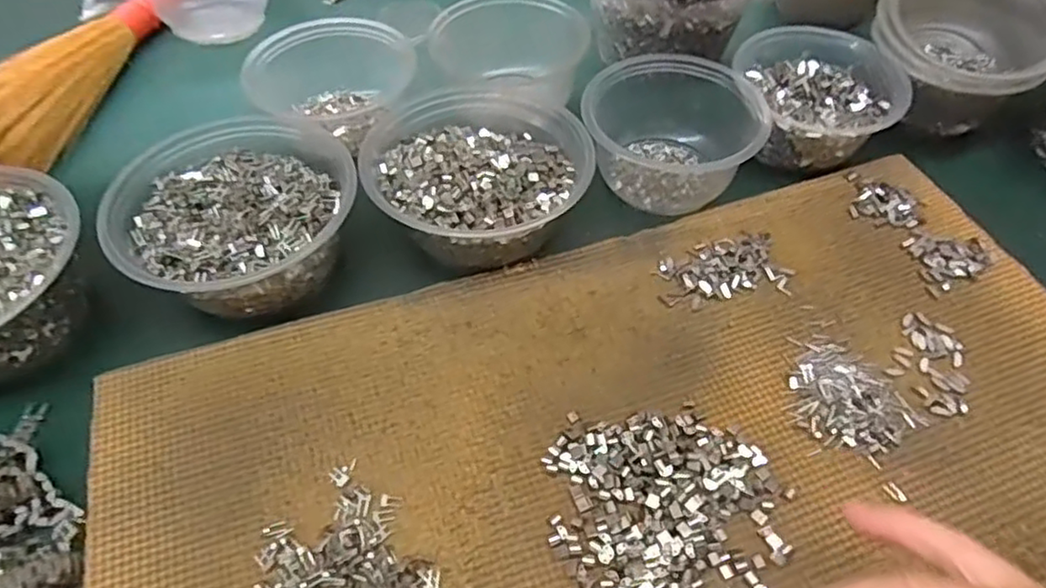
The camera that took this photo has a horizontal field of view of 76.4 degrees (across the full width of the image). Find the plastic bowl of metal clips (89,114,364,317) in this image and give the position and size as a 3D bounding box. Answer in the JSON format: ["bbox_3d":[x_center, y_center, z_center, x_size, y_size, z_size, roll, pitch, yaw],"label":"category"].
[{"bbox_3d":[-0.167,-0.045,0.398,0.131,0.054,0.122,0,53,1],"label":"plastic bowl of metal clips"}]

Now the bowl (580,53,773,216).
[{"bbox_3d":[0.099,-0.111,0.446,0.114,0.056,0.096,4,53,4],"label":"bowl"}]

